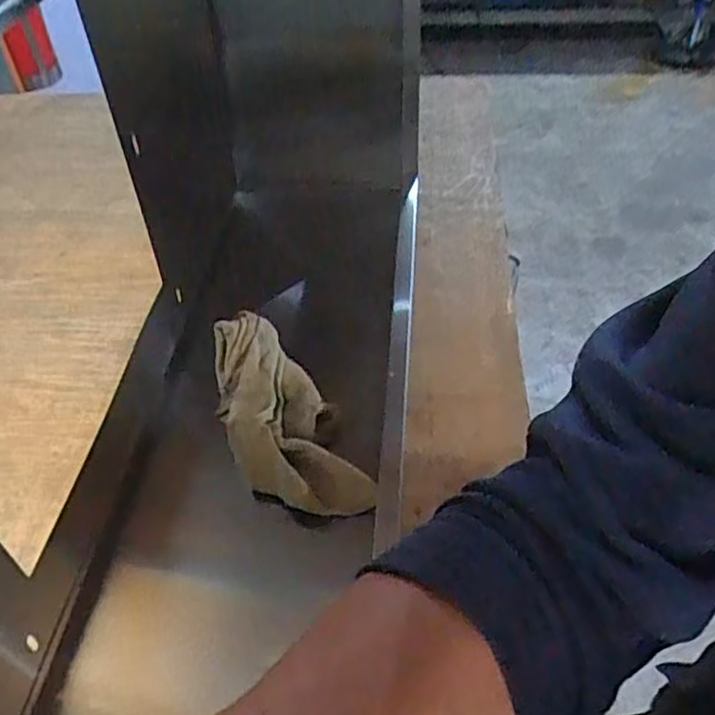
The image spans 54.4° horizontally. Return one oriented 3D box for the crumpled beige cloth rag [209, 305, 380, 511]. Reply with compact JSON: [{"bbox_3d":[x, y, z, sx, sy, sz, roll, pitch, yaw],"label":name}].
[{"bbox_3d":[-0.079,0.055,0.672,0.102,0.072,0.227,-23,47,-18],"label":"crumpled beige cloth rag"}]

